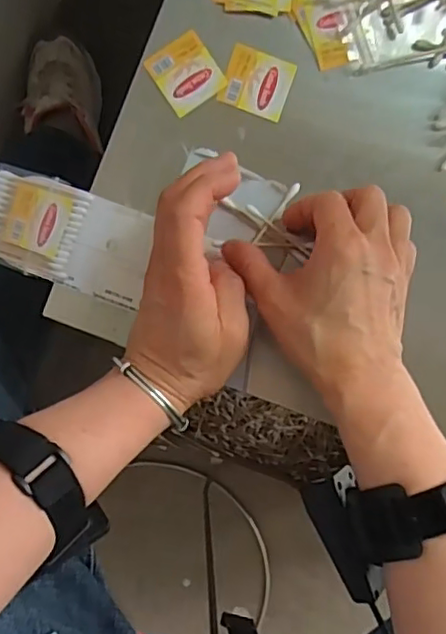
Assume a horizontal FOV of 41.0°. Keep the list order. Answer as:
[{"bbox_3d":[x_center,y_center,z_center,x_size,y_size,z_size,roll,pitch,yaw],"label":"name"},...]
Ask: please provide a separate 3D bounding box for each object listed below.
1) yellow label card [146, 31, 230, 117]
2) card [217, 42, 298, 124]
[{"bbox_3d":[-0.024,-0.161,0.395,0.040,0.004,0.043,-36,92,-1],"label":"yellow label card"},{"bbox_3d":[0.023,-0.157,0.399,0.044,0.004,0.040,20,90,-2],"label":"card"}]

